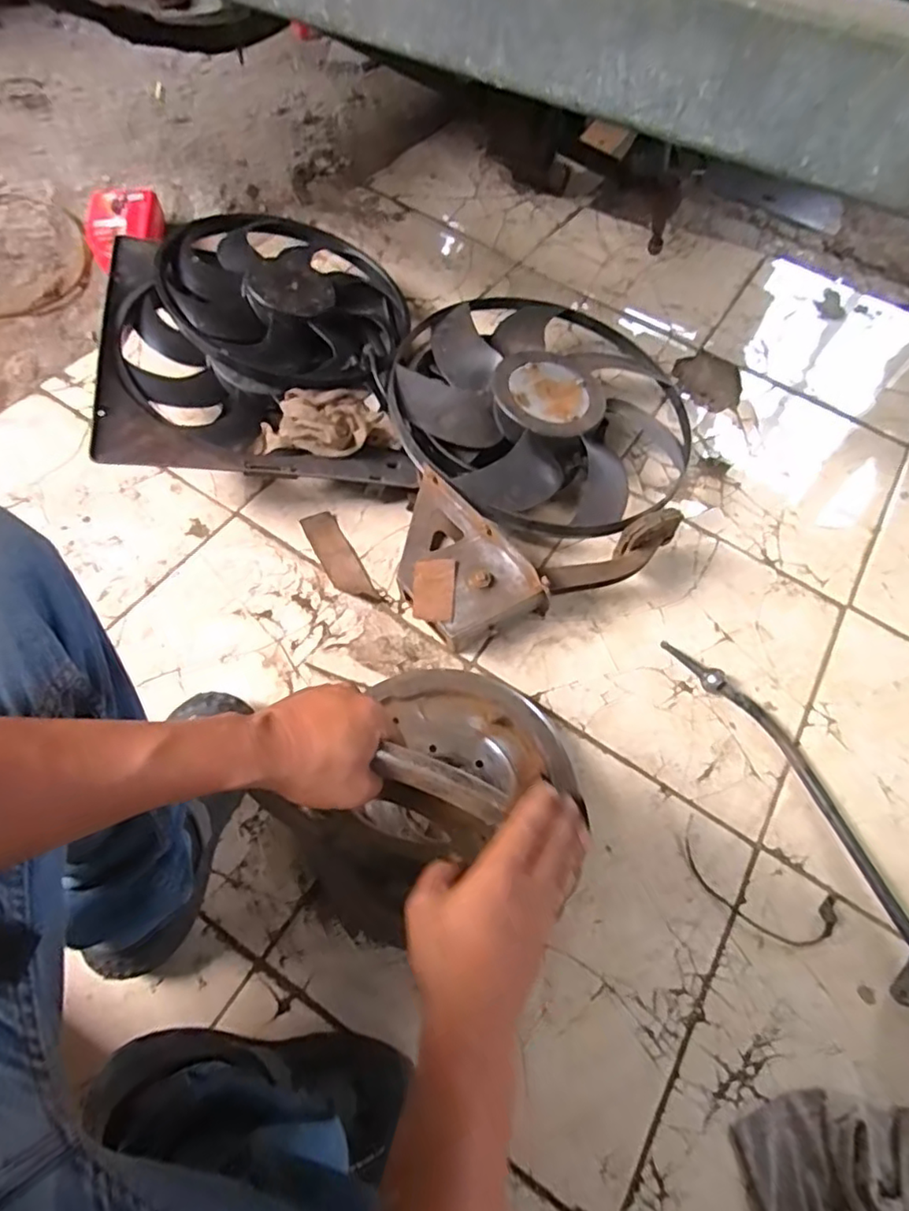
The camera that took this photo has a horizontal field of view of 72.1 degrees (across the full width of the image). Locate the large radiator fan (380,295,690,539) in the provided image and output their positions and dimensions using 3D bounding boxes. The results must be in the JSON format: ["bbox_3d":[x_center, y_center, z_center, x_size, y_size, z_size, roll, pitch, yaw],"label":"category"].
[{"bbox_3d":[0.152,-0.306,1.003,0.468,0.118,0.469,1,62,-3],"label":"large radiator fan"}]

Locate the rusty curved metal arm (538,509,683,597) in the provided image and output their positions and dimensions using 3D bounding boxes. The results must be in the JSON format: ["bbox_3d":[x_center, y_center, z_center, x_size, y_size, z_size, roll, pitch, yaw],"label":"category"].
[{"bbox_3d":[0.216,-0.068,0.840,0.210,0.064,0.054,-20,65,-16],"label":"rusty curved metal arm"}]

